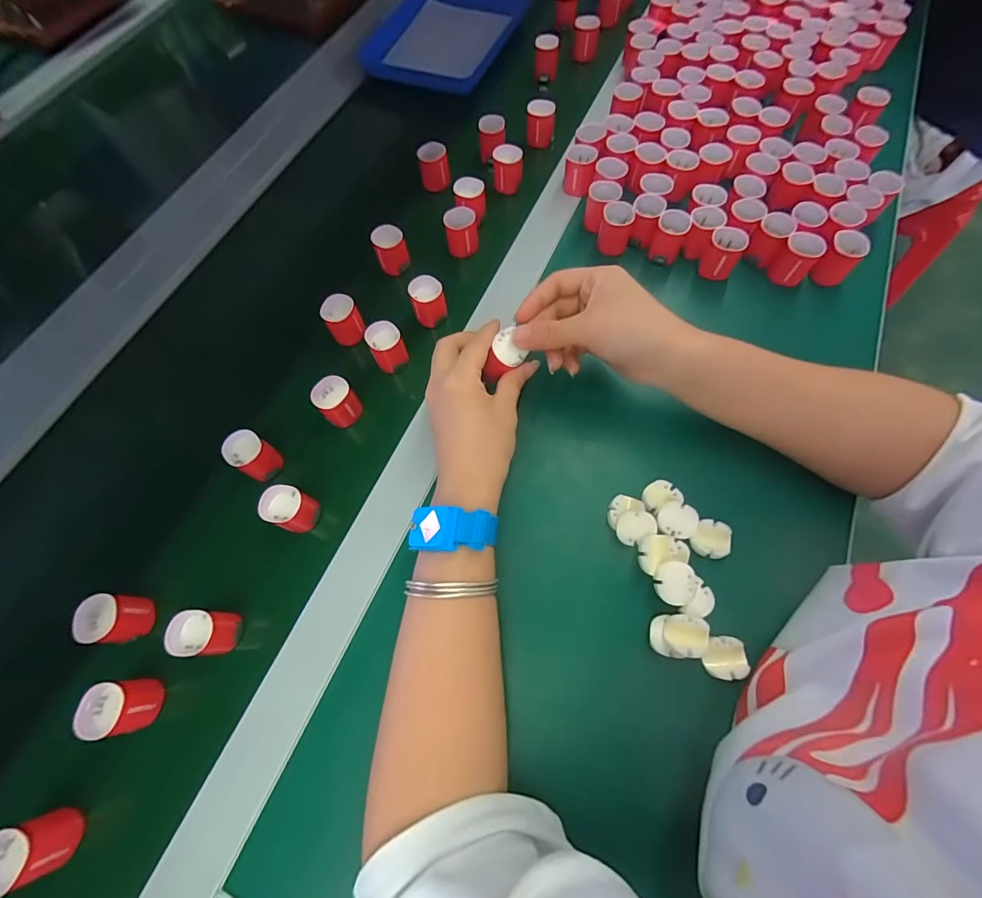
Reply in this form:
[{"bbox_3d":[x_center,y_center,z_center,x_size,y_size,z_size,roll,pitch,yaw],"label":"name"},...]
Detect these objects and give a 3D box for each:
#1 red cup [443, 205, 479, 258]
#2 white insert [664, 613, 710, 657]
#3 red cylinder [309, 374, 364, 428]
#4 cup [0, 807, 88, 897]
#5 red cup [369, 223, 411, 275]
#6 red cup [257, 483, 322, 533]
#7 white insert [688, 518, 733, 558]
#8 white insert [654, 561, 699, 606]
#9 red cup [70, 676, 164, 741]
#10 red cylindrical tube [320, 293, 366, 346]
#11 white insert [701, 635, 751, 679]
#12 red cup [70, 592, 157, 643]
[{"bbox_3d":[-0.029,-0.214,0.430,0.031,0.037,0.027,-12,68,-3],"label":"red cup"},{"bbox_3d":[0.126,0.120,0.282,0.027,0.009,0.024,10,67,6],"label":"white insert"},{"bbox_3d":[-0.128,-0.039,0.363,0.030,0.033,0.030,-1,68,1],"label":"red cylinder"},{"bbox_3d":[-0.269,0.234,0.255,0.036,0.029,0.030,-15,69,-4],"label":"cup"},{"bbox_3d":[-0.097,-0.193,0.423,0.030,0.037,0.024,-19,69,-6],"label":"red cup"},{"bbox_3d":[-0.152,0.045,0.330,0.033,0.028,0.029,18,70,9],"label":"red cup"},{"bbox_3d":[0.157,0.064,0.311,0.027,0.006,0.025,12,68,7],"label":"white insert"},{"bbox_3d":[0.122,0.089,0.291,0.027,0.010,0.028,-1,67,2],"label":"white insert"},{"bbox_3d":[-0.240,0.167,0.283,0.033,0.031,0.031,-1,68,1],"label":"red cup"},{"bbox_3d":[-0.133,-0.116,0.396,0.030,0.036,0.027,-24,69,-8],"label":"red cylindrical tube"},{"bbox_3d":[0.151,0.134,0.281,0.027,0.006,0.025,-1,67,2],"label":"white insert"},{"bbox_3d":[-0.261,0.117,0.303,0.032,0.029,0.030,-1,68,1],"label":"red cup"}]

